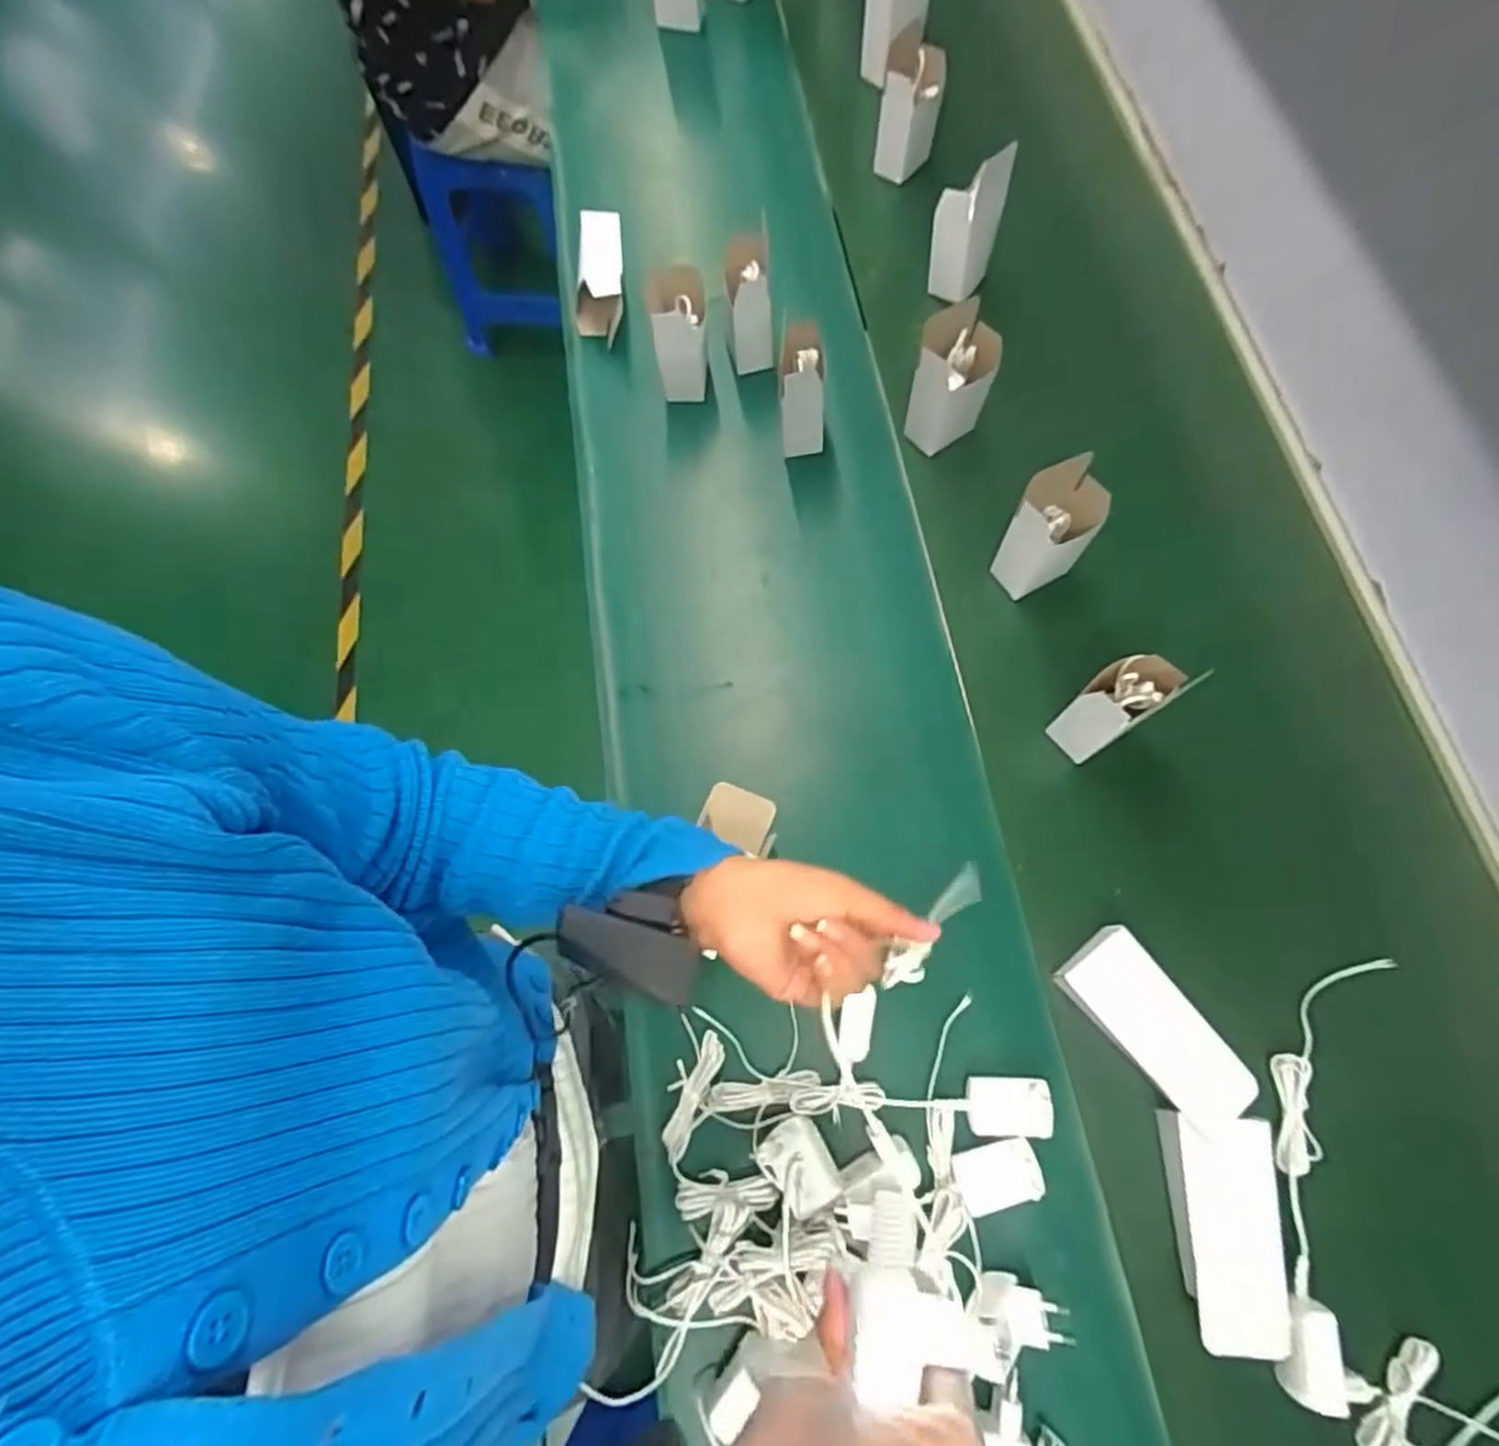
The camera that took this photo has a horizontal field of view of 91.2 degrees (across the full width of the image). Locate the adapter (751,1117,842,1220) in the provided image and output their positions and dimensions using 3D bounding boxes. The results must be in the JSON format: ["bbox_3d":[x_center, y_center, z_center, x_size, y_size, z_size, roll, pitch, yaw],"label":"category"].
[{"bbox_3d":[0.035,0.325,0.536,0.042,0.027,0.059,-32,71,-10],"label":"adapter"}]

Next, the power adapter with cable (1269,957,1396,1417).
[{"bbox_3d":[0.430,0.324,0.545,0.069,0.023,0.305,14,71,8],"label":"power adapter with cable"}]

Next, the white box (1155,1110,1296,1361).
[{"bbox_3d":[0.343,0.362,0.525,0.066,0.027,0.140,3,69,3],"label":"white box"}]

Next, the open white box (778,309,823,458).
[{"bbox_3d":[0.053,-0.340,0.751,0.044,0.105,0.071,-1,69,2],"label":"open white box"}]

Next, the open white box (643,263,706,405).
[{"bbox_3d":[-0.072,-0.405,0.771,0.056,0.119,0.055,-3,69,1],"label":"open white box"}]

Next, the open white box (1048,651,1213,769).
[{"bbox_3d":[0.315,-0.016,0.634,0.085,0.096,0.050,-31,71,-9],"label":"open white box"}]

